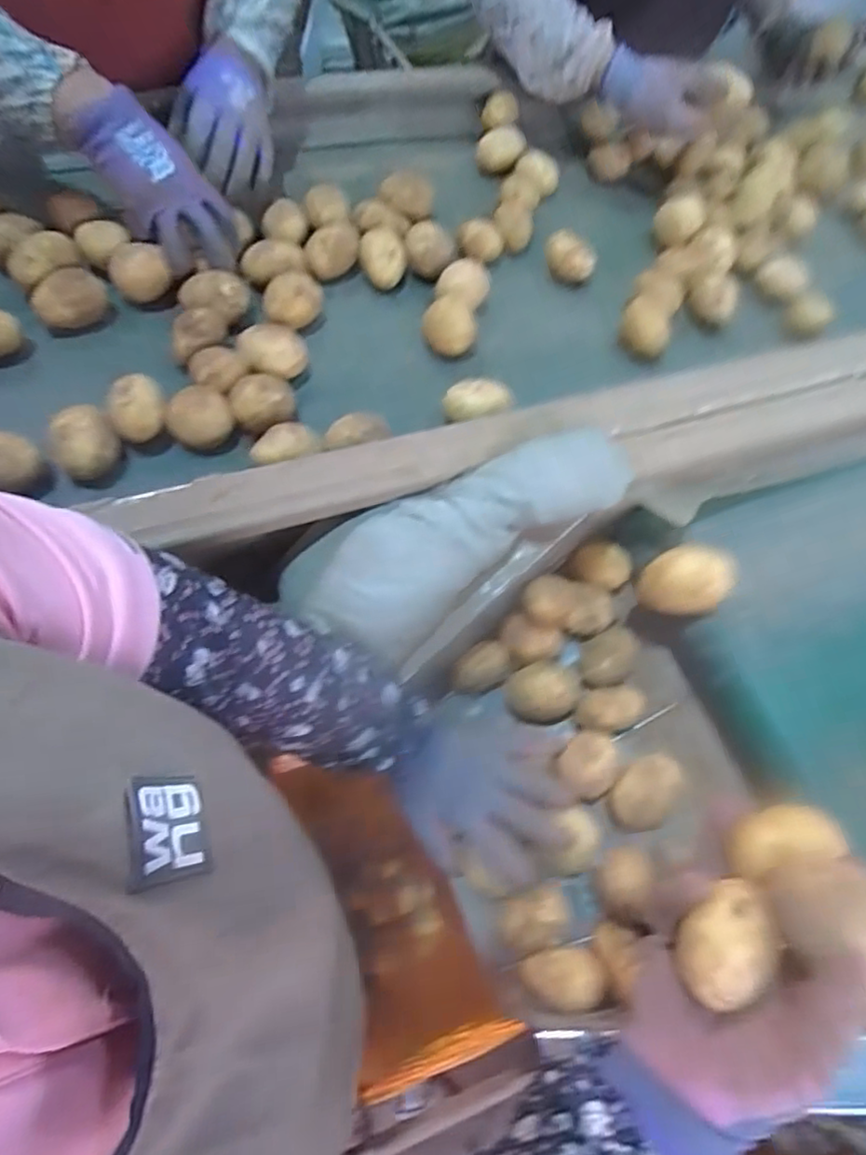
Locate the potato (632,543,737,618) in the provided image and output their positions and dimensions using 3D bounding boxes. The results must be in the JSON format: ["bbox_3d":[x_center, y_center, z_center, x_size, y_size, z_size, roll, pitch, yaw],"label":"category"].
[{"bbox_3d":[0.217,-0.001,0.547,0.050,0.078,0.054,-37,107,-56],"label":"potato"}]

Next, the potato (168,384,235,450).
[{"bbox_3d":[-0.199,-0.133,0.556,0.052,0.044,0.043,-17,65,-12],"label":"potato"}]

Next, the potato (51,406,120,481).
[{"bbox_3d":[-0.285,-0.107,0.529,0.048,0.049,0.053,-30,69,-18],"label":"potato"}]

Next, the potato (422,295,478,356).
[{"bbox_3d":[0.018,-0.254,0.641,0.053,0.047,0.052,6,63,-1],"label":"potato"}]

